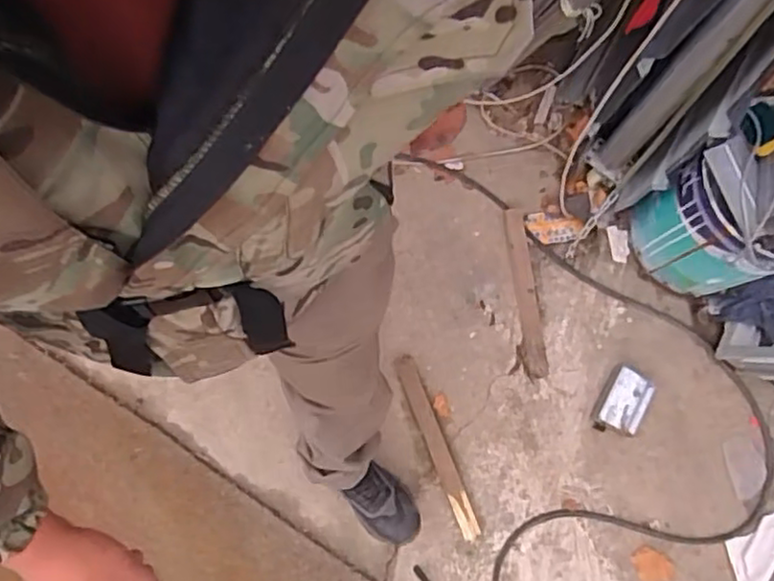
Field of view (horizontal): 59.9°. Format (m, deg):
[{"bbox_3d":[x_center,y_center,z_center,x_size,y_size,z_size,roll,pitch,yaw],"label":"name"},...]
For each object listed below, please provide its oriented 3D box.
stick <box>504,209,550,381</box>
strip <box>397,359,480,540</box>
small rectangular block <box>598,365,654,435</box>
[{"bbox_3d":[0.298,0.002,1.448,0.047,0.023,0.365,-5,75,-3],"label":"stick"},{"bbox_3d":[0.100,0.312,1.355,0.043,0.017,0.372,-20,76,-7],"label":"strip"},{"bbox_3d":[0.492,0.225,1.380,0.088,0.039,0.126,28,75,6],"label":"small rectangular block"}]

